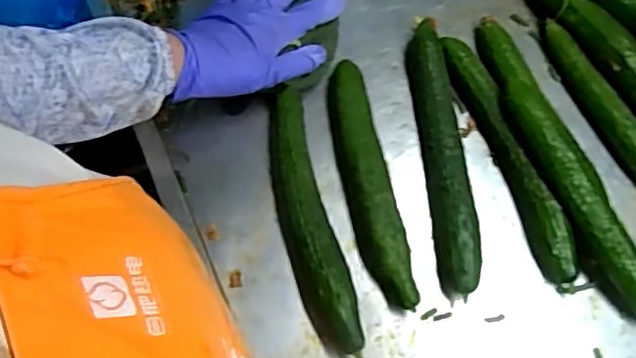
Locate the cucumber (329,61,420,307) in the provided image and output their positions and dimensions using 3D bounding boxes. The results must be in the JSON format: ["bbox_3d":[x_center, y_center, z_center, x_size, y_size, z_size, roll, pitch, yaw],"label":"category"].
[{"bbox_3d":[0.044,0.002,0.576,0.040,0.045,0.235,-11,73,-5],"label":"cucumber"}]

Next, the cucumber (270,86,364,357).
[{"bbox_3d":[-0.010,0.036,0.566,0.044,0.042,0.245,-14,73,-6],"label":"cucumber"}]

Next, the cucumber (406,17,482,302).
[{"bbox_3d":[0.114,-0.025,0.587,0.036,0.043,0.261,-5,72,-3],"label":"cucumber"}]

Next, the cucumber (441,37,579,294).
[{"bbox_3d":[0.178,-0.019,0.591,0.031,0.039,0.251,-20,74,-8],"label":"cucumber"}]

